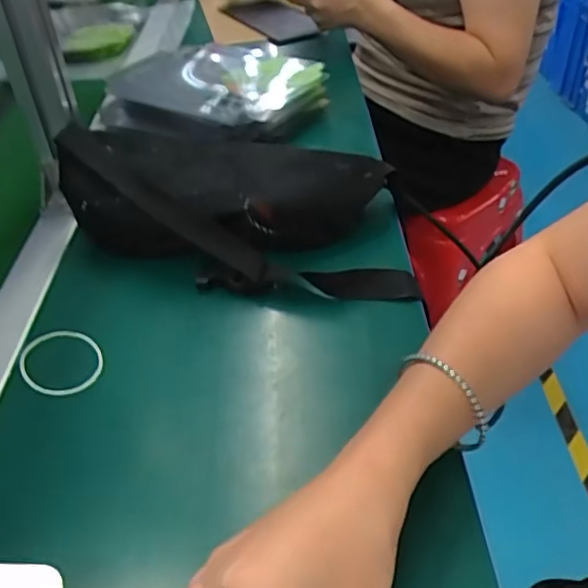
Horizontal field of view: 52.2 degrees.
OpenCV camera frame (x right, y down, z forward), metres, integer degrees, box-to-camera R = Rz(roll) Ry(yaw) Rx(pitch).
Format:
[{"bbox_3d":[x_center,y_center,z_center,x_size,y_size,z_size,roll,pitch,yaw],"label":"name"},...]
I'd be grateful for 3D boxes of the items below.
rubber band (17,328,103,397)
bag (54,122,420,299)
[{"bbox_3d":[-0.166,0.047,0.427,0.053,0.007,0.066,-24,48,-23],"label":"rubber band"},{"bbox_3d":[-0.057,-0.076,0.512,0.277,0.086,0.148,2,41,7],"label":"bag"}]

